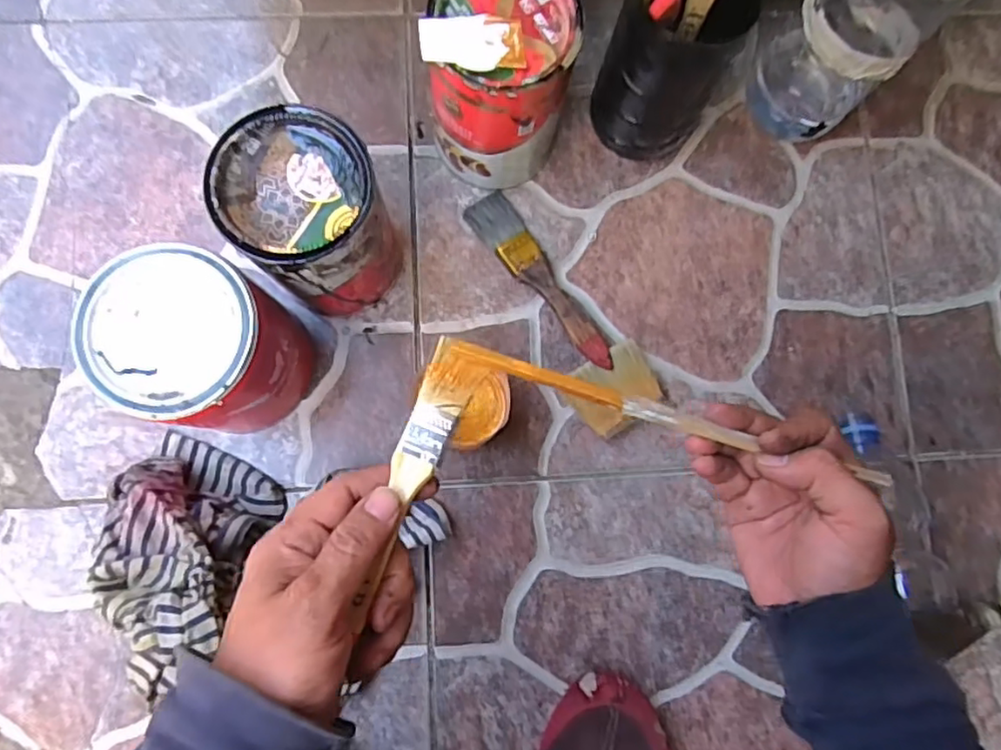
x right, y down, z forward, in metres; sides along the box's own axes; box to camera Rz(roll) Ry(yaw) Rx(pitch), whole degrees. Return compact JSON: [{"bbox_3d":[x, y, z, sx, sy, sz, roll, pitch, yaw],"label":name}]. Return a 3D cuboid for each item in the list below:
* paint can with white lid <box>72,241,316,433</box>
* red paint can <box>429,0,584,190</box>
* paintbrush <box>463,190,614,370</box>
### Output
[{"bbox_3d":[-0.194,-0.016,0.433,0.117,0.135,0.102,24,80,-1],"label":"paint can with white lid"},{"bbox_3d":[-0.001,-0.210,0.460,0.090,0.136,0.096,1,82,-5],"label":"red paint can"},{"bbox_3d":[0.035,-0.076,0.499,0.037,0.025,0.167,-35,86,-9],"label":"paintbrush"}]

